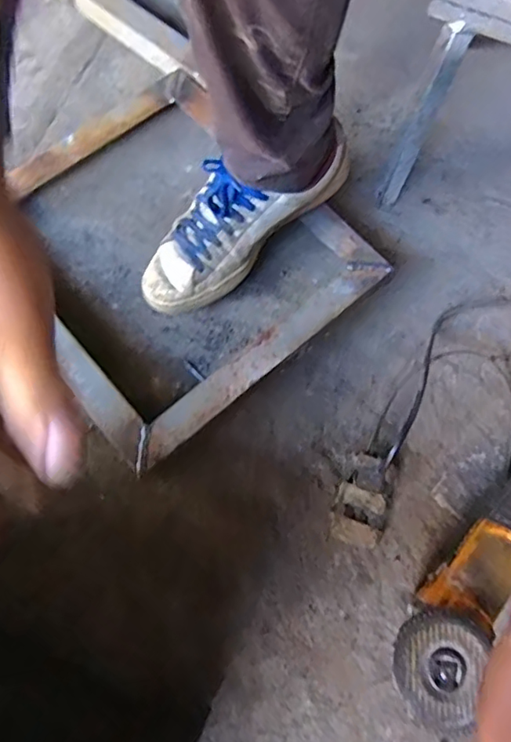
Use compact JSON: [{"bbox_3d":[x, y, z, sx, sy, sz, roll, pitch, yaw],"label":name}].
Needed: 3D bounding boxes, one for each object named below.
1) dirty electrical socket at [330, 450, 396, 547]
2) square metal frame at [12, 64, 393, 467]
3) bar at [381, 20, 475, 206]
[{"bbox_3d":[0.110,0.131,0.564,0.053,0.033,0.087,18,72,5],"label":"dirty electrical socket"},{"bbox_3d":[-0.107,-0.140,0.654,0.364,0.056,0.387,-40,76,-13],"label":"square metal frame"},{"bbox_3d":[0.190,-0.287,0.636,0.027,0.202,0.024,28,43,11],"label":"bar"}]

